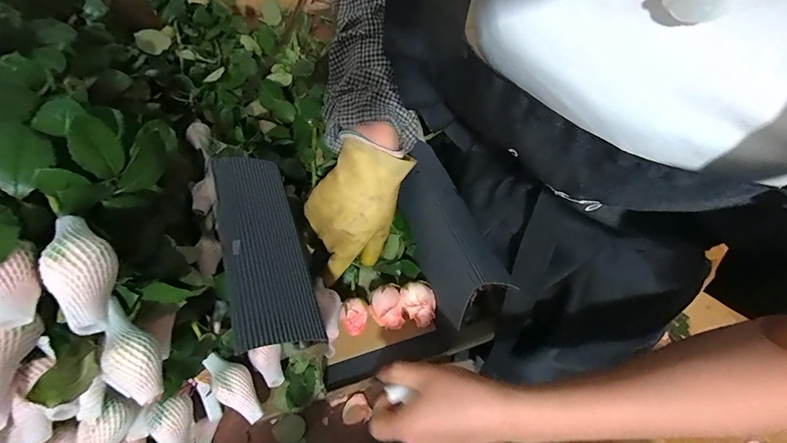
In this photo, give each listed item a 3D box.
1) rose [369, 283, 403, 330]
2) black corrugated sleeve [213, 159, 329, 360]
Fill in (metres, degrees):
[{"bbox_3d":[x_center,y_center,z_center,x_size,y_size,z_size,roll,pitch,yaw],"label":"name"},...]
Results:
[{"bbox_3d":[-0.009,0.106,0.435,0.036,0.041,0.052,-10,54,-5],"label":"rose"},{"bbox_3d":[-0.120,0.012,0.330,0.065,0.009,0.214,-3,47,-30],"label":"black corrugated sleeve"}]

